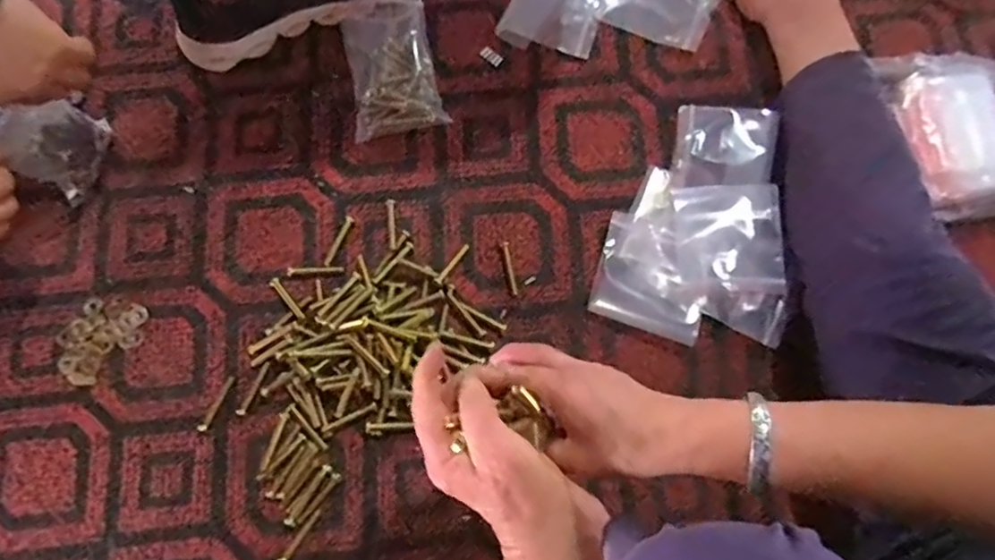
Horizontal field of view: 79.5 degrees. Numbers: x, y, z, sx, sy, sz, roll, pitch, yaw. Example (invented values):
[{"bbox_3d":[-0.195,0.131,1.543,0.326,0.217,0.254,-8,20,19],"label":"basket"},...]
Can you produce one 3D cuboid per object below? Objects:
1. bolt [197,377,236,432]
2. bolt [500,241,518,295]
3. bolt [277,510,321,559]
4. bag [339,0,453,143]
[{"bbox_3d":[-0.262,0.115,0.558,0.009,0.004,0.054,26,79,5],"label":"bolt"},{"bbox_3d":[0.012,-0.012,0.586,0.008,0.004,0.054,-11,78,-3],"label":"bolt"},{"bbox_3d":[-0.176,0.232,0.536,0.009,0.004,0.055,37,80,7],"label":"bolt"},{"bbox_3d":[-0.109,-0.219,0.615,0.088,0.031,0.134,-14,78,-3],"label":"bag"}]

